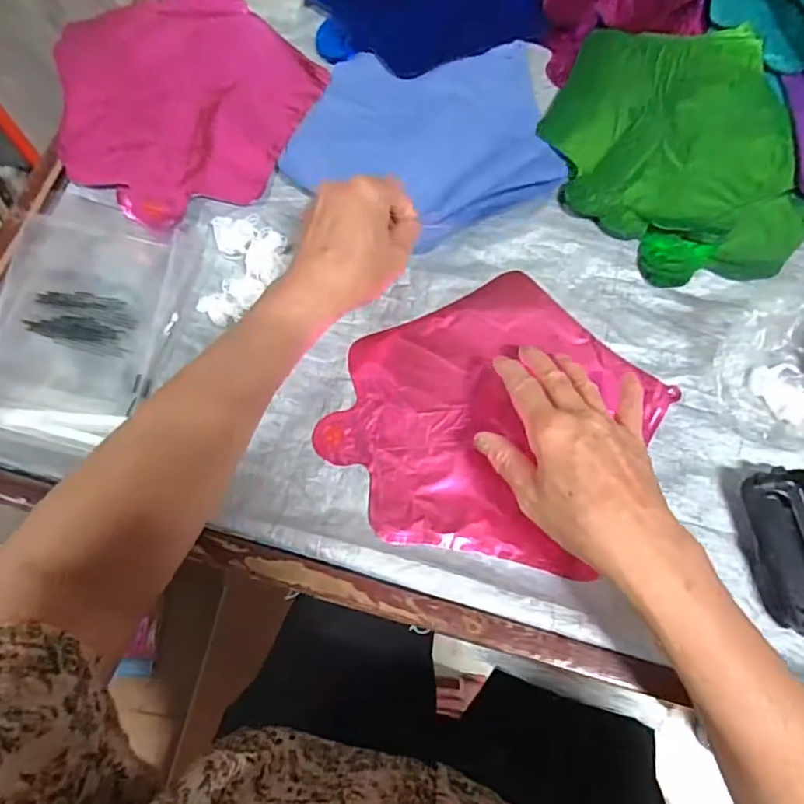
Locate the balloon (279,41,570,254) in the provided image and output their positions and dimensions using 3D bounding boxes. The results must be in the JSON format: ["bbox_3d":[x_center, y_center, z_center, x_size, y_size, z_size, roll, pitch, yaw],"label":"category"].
[{"bbox_3d":[0.018,-0.236,0.512,0.234,0.011,0.201,-9,73,-4],"label":"balloon"}]

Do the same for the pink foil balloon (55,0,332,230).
[{"bbox_3d":[-0.205,-0.284,0.518,0.231,0.024,0.240,0,73,-1],"label":"pink foil balloon"}]

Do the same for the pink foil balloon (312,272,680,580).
[{"bbox_3d":[0.069,0.015,0.435,0.227,0.012,0.221,-41,78,-12],"label":"pink foil balloon"}]

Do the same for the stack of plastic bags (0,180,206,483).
[{"bbox_3d":[-0.254,-0.063,0.447,0.142,0.023,0.235,13,73,3],"label":"stack of plastic bags"}]

